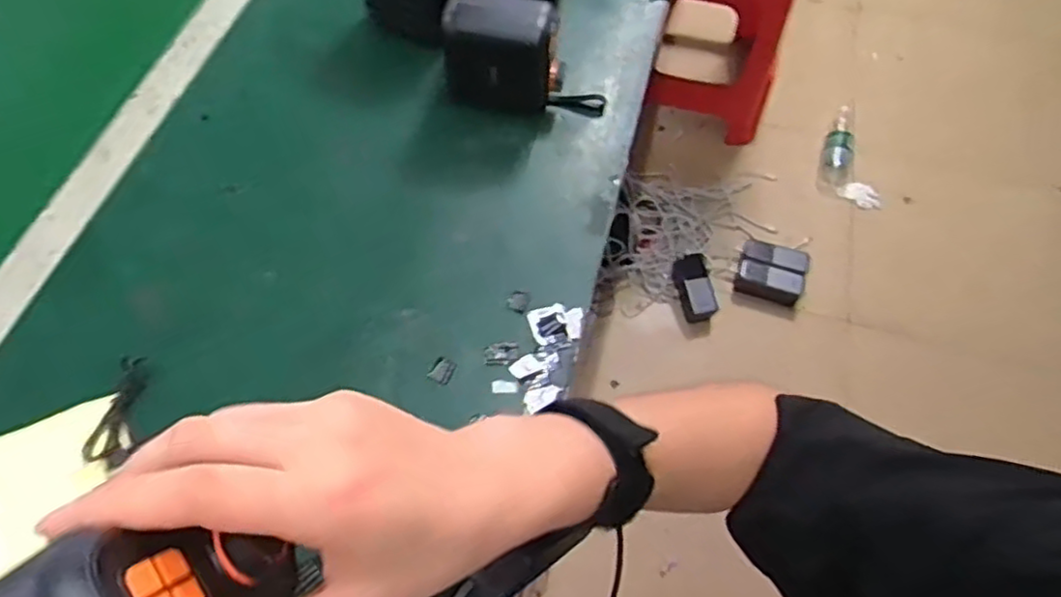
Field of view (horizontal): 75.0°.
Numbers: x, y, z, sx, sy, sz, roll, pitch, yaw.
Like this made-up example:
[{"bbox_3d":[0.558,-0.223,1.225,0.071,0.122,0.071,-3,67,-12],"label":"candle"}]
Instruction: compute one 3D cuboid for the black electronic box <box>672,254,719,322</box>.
[{"bbox_3d":[0.335,-0.026,1.407,0.070,0.047,0.139,-8,62,-9],"label":"black electronic box"}]

